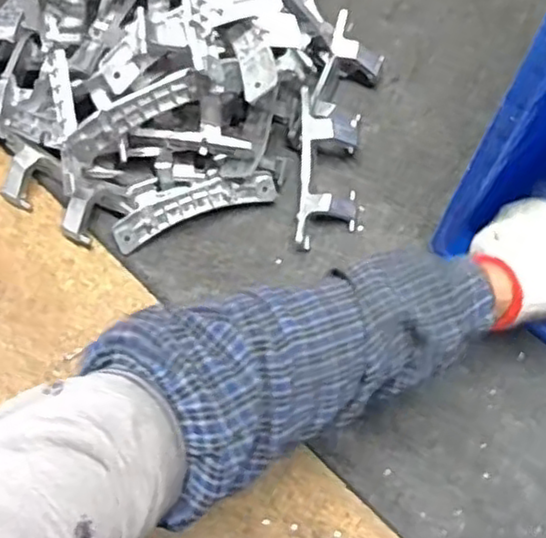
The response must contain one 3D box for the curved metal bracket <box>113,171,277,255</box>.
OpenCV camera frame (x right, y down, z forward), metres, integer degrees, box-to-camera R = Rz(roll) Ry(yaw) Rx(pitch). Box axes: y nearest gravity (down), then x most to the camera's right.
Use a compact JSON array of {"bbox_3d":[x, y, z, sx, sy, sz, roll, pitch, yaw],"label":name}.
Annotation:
[{"bbox_3d":[-0.073,-0.058,0.637,0.155,0.037,0.033,-22,69,-11],"label":"curved metal bracket"}]

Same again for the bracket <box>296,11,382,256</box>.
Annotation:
[{"bbox_3d":[0.063,-0.136,0.664,0.071,0.055,0.239,9,66,2],"label":"bracket"}]

